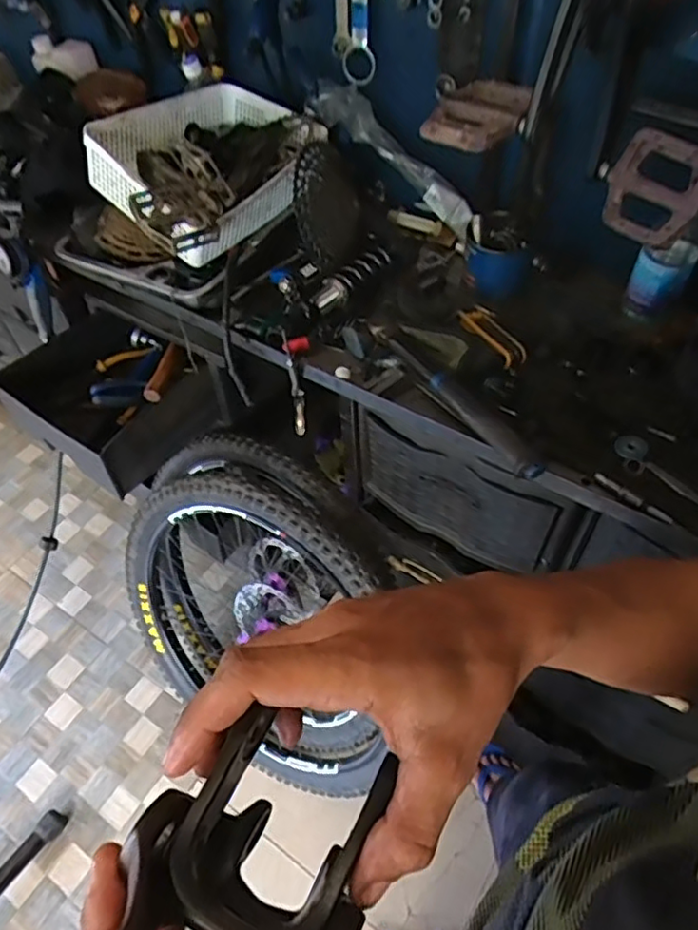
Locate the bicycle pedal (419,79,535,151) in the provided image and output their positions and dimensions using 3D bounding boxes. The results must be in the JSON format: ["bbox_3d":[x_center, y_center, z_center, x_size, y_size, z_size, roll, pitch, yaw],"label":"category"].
[{"bbox_3d":[0.139,-0.383,0.663,0.106,0.034,0.127,11,53,11],"label":"bicycle pedal"}]

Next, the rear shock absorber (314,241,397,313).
[{"bbox_3d":[0.006,-0.291,0.959,0.043,0.048,0.183,34,61,26],"label":"rear shock absorber"}]

